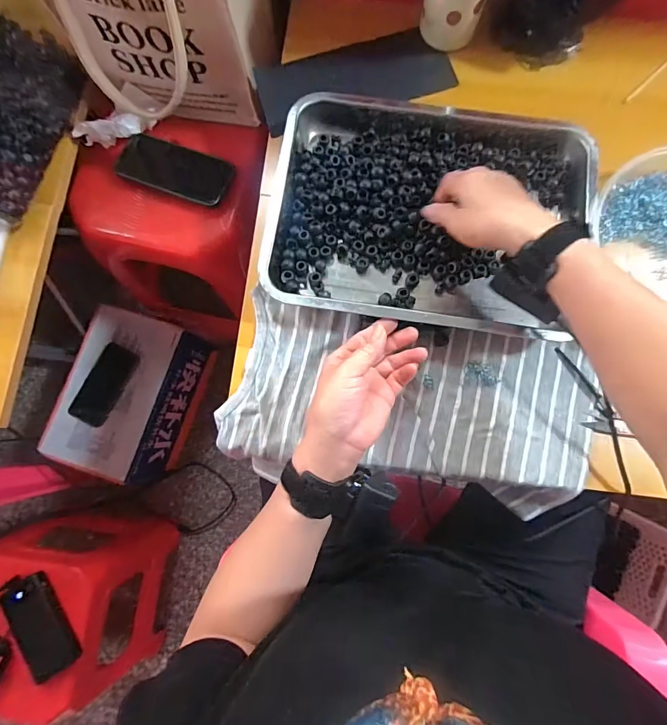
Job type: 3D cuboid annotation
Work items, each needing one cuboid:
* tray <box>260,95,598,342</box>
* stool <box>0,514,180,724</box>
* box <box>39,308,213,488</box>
[{"bbox_3d":[0.105,-0.173,0.426,0.337,0.043,0.267,7,82,2],"label":"tray"},{"bbox_3d":[-0.508,0.449,0.746,0.267,0.271,0.253,11,81,3],"label":"stool"},{"bbox_3d":[-0.432,0.076,0.831,0.222,0.157,0.329,16,82,4],"label":"box"}]

